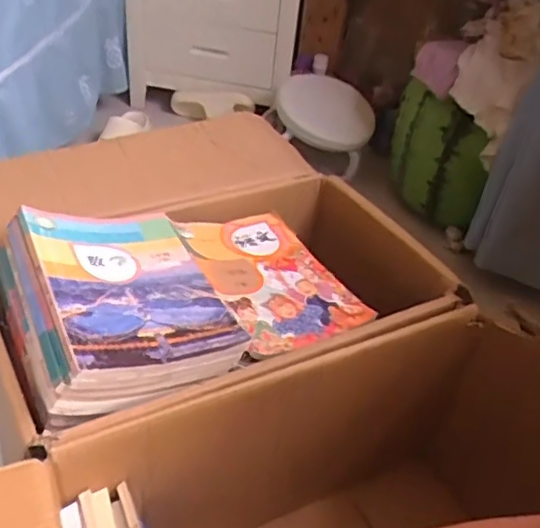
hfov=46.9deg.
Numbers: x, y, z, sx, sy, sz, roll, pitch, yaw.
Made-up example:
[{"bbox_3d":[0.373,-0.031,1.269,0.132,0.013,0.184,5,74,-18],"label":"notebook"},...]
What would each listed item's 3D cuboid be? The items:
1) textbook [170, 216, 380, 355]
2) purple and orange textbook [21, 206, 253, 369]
[{"bbox_3d":[-0.004,0.013,0.806,0.168,0.018,0.256,-13,44,-29],"label":"textbook"},{"bbox_3d":[-0.155,0.016,0.695,0.181,0.019,0.249,-3,38,-34],"label":"purple and orange textbook"}]

